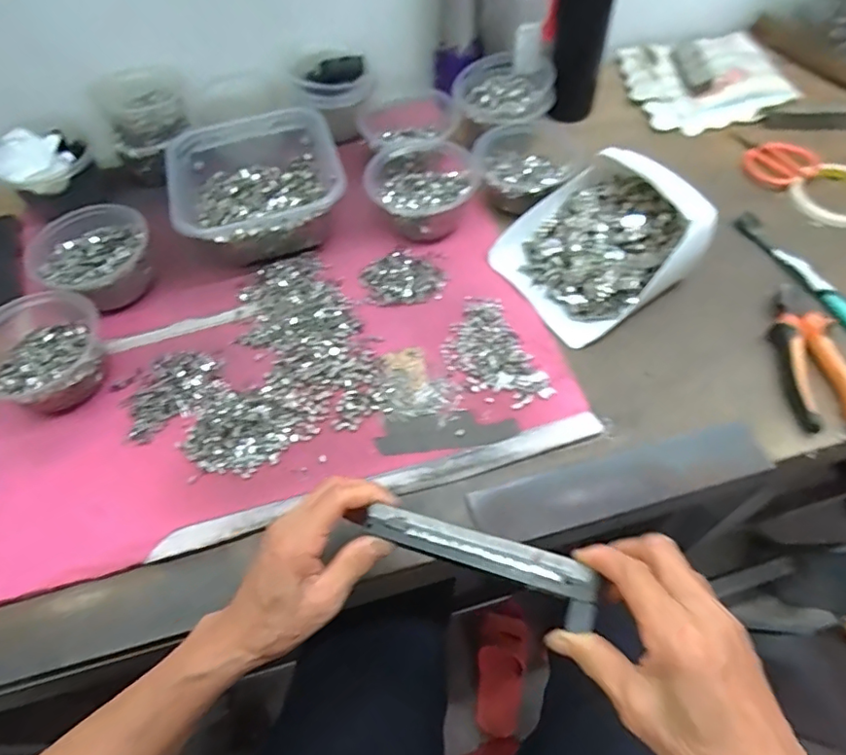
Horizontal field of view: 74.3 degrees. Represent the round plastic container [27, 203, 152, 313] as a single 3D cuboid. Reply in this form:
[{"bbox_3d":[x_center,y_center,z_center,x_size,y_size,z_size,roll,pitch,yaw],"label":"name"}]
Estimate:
[{"bbox_3d":[-0.341,-0.122,0.588,0.122,0.054,0.115,36,67,23],"label":"round plastic container"}]

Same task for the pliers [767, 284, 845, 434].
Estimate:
[{"bbox_3d":[0.350,-0.023,0.506,0.056,0.022,0.147,-3,58,2],"label":"pliers"}]

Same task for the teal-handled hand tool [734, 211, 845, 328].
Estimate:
[{"bbox_3d":[0.384,-0.106,0.564,0.027,0.008,0.183,-21,59,-9],"label":"teal-handled hand tool"}]

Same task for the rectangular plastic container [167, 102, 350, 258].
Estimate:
[{"bbox_3d":[-0.181,-0.213,0.619,0.171,0.069,0.174,-17,59,-7],"label":"rectangular plastic container"}]

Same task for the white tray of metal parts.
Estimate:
[{"bbox_3d":[0.176,-0.140,0.552,0.171,0.076,0.156,-30,61,-14],"label":"white tray of metal parts"}]

